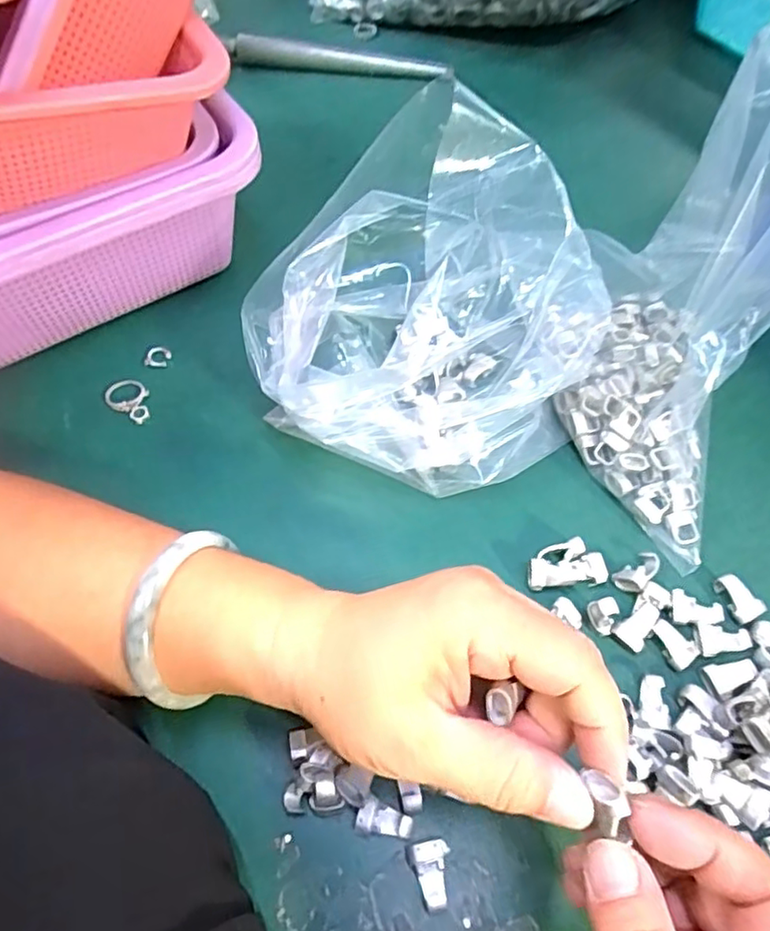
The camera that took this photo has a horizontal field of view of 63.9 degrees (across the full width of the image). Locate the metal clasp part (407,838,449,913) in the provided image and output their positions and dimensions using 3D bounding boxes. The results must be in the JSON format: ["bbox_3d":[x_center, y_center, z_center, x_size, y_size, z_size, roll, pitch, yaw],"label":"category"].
[{"bbox_3d":[0.018,0.157,0.236,0.015,0.007,0.022,-8,59,-5],"label":"metal clasp part"}]

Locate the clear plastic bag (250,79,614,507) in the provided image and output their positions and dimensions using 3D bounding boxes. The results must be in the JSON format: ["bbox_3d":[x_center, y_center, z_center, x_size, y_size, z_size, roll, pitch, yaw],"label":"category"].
[{"bbox_3d":[0.023,-0.071,0.311,0.162,0.115,0.149,-39,66,-22],"label":"clear plastic bag"}]

